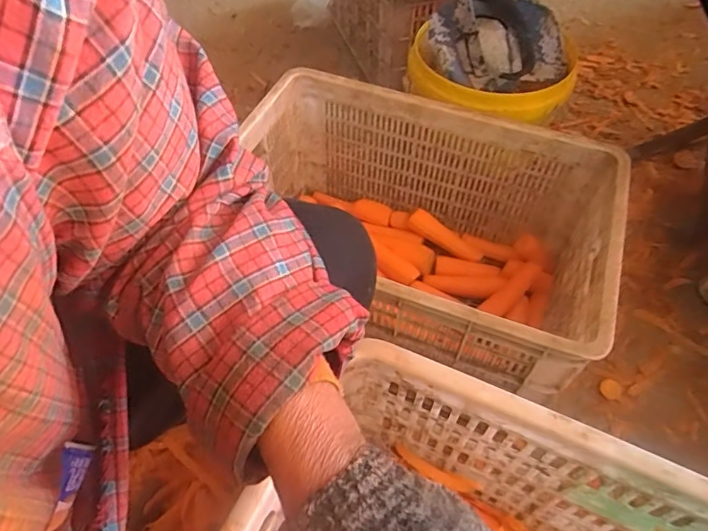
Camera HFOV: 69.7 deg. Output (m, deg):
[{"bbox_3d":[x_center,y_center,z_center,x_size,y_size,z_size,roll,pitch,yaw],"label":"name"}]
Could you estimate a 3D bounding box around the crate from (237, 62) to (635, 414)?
[{"bbox_3d":[0.077,-0.036,0.735,0.500,0.248,0.322,19,55,13],"label":"crate"}]

